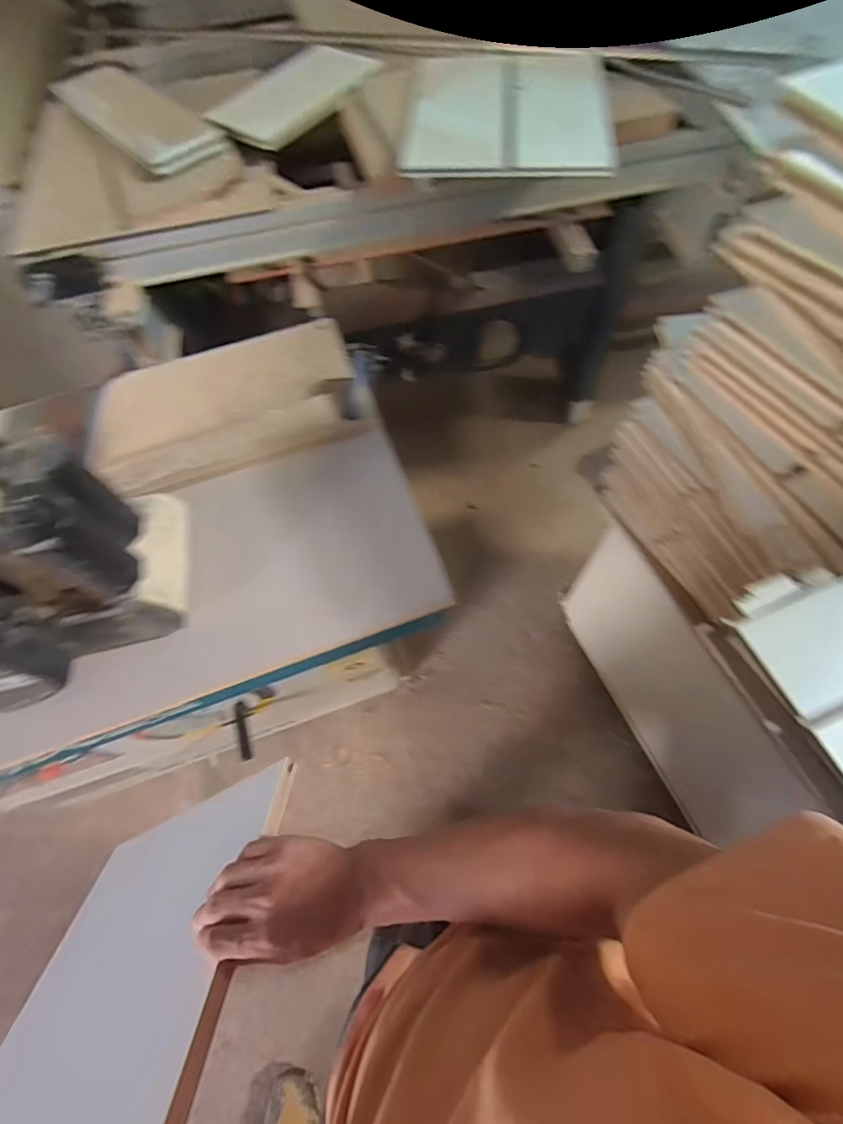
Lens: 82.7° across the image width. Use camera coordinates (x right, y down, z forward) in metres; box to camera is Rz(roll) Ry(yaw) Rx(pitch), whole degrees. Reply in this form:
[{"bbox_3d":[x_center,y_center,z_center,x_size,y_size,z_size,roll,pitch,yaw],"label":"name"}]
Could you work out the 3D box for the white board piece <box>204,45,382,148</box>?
[{"bbox_3d":[-0.247,-0.935,0.948,0.183,0.019,0.370,25,68,14],"label":"white board piece"}]

